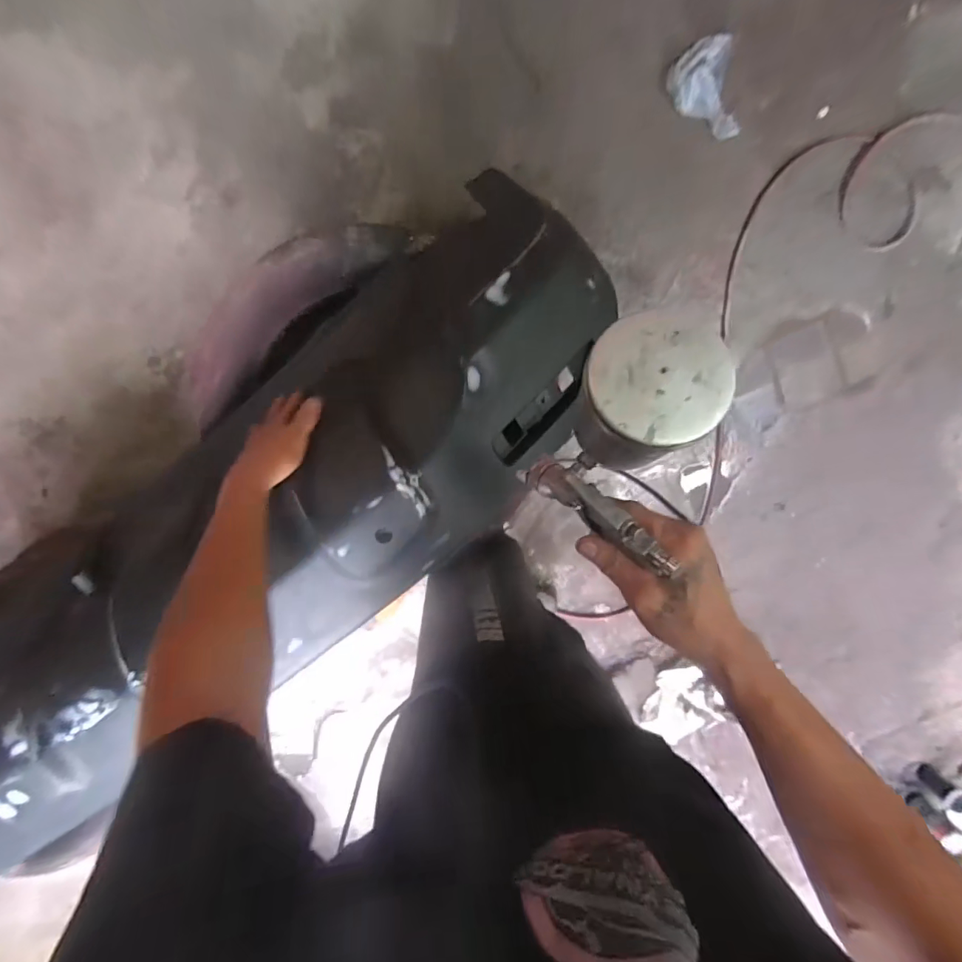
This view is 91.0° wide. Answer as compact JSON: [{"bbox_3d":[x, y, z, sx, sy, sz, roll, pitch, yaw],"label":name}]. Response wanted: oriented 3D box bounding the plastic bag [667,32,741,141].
[{"bbox_3d":[0.522,-0.911,1.114,0.135,0.018,0.209,-12,108,14],"label":"plastic bag"}]

